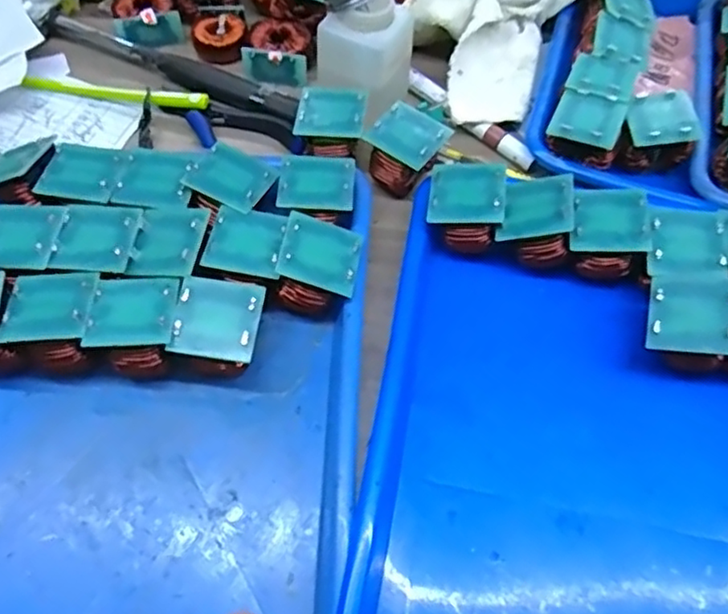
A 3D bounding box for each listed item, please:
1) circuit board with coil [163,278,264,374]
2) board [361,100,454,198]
[{"bbox_3d":[-0.082,0.015,0.368,0.046,0.042,0.046,7,61,2],"label":"circuit board with coil"},{"bbox_3d":[0.029,-0.106,0.440,0.047,0.043,0.041,30,64,14],"label":"board"}]

